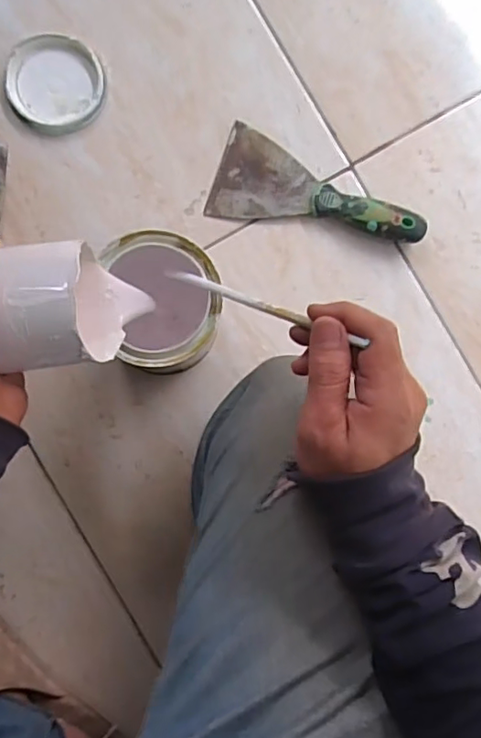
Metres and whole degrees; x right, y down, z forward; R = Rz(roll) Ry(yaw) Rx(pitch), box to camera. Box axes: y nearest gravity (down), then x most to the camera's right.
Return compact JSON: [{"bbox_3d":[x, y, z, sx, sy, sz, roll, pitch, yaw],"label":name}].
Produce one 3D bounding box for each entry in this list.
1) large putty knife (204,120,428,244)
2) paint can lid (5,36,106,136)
[{"bbox_3d":[0.077,-0.165,0.536,0.199,0.030,0.089,18,85,-2],"label":"large putty knife"},{"bbox_3d":[-0.173,-0.266,0.531,0.089,0.010,0.085,0,86,-4],"label":"paint can lid"}]

